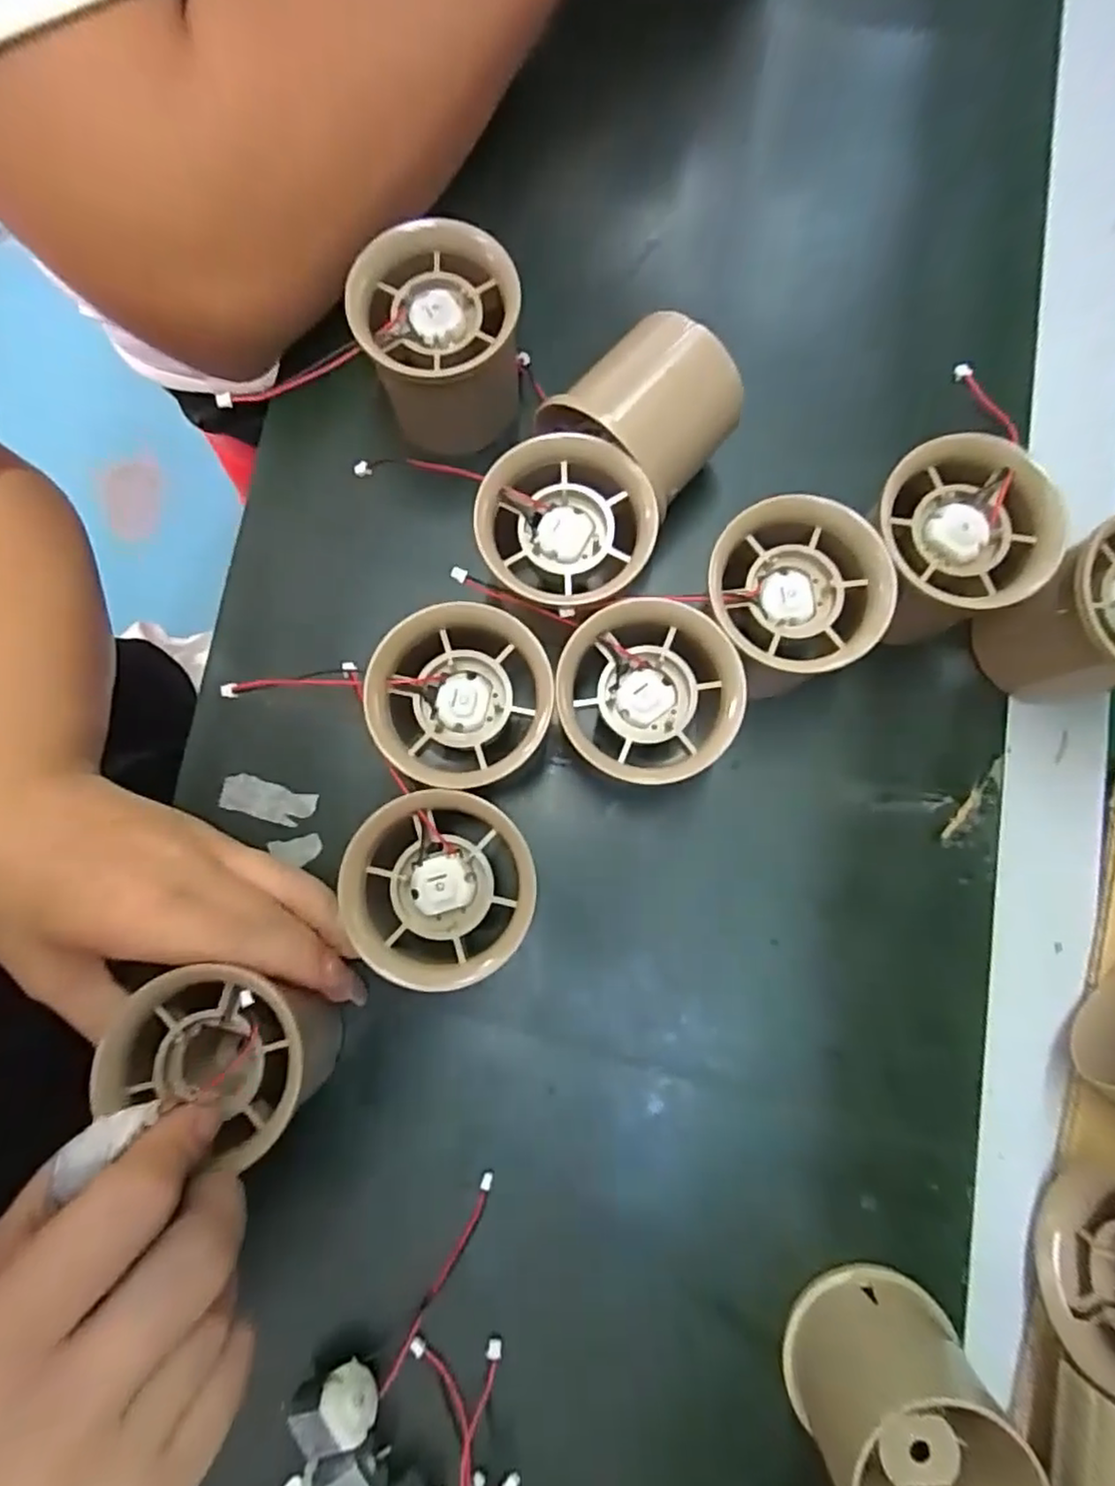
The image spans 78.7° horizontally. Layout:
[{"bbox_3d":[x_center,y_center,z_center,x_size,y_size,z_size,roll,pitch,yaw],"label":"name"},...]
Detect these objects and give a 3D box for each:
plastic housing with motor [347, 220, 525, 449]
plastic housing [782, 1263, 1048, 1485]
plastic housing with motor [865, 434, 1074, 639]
[{"bbox_3d":[-0.040,-0.140,0.237,0.053,0.040,0.058,-18,82,-3],"label":"plastic housing with motor"},{"bbox_3d":[0.102,0.201,0.196,0.052,0.044,0.063,-23,83,-3],"label":"plastic housing"},{"bbox_3d":[0.129,-0.064,0.230,0.053,0.052,0.052,0,82,0],"label":"plastic housing with motor"}]

